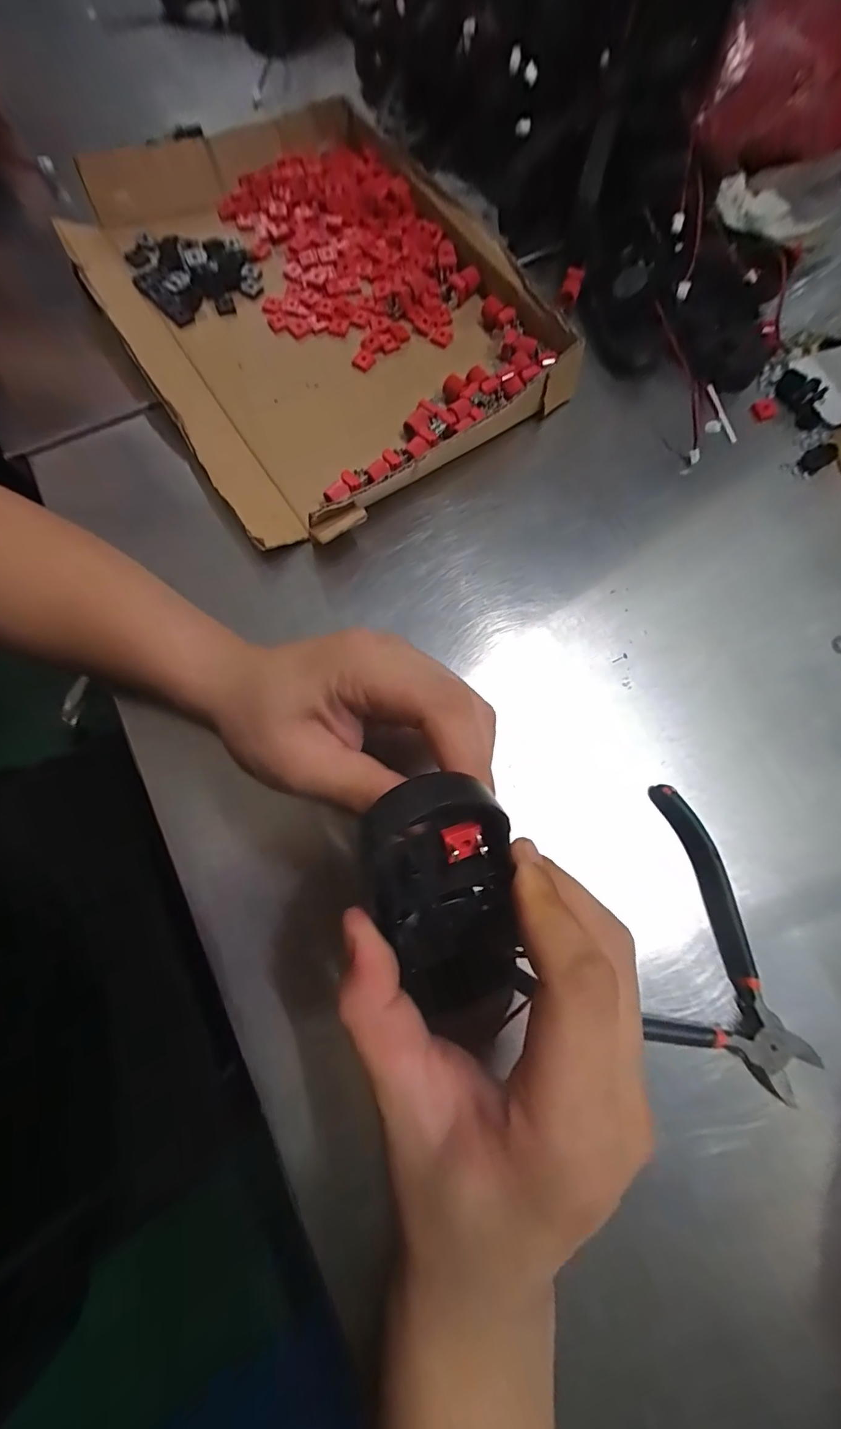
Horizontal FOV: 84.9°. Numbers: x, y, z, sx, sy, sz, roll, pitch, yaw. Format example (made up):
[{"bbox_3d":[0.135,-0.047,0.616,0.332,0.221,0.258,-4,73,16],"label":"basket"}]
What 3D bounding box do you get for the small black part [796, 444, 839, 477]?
[{"bbox_3d":[0.274,-0.177,0.317,0.032,0.004,0.016,-35,77,-9],"label":"small black part"}]

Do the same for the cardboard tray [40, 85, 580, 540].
[{"bbox_3d":[-0.076,-0.300,0.327,0.262,0.030,0.350,-33,77,-9],"label":"cardboard tray"}]

